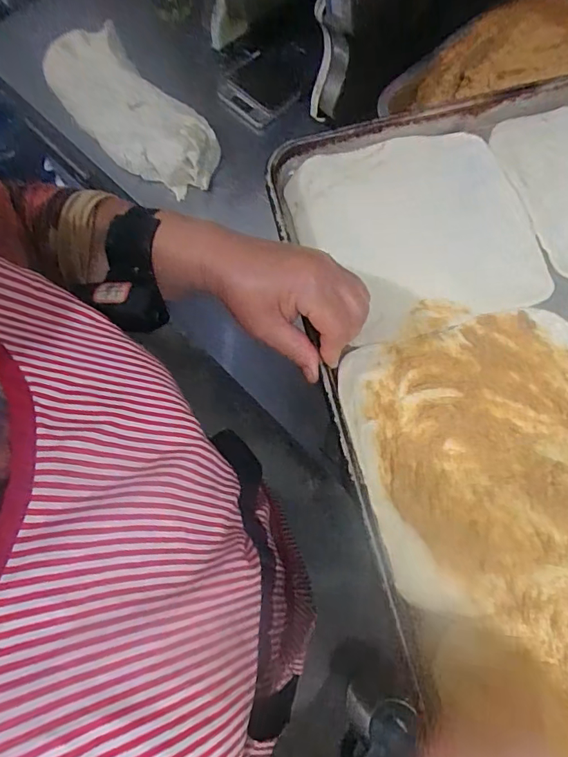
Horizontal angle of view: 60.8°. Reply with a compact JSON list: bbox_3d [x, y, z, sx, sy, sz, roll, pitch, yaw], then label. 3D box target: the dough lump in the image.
[{"bbox_3d":[-0.227,-0.400,0.718,0.134,0.057,0.323,-42,75,-12],"label":"dough lump"}]

